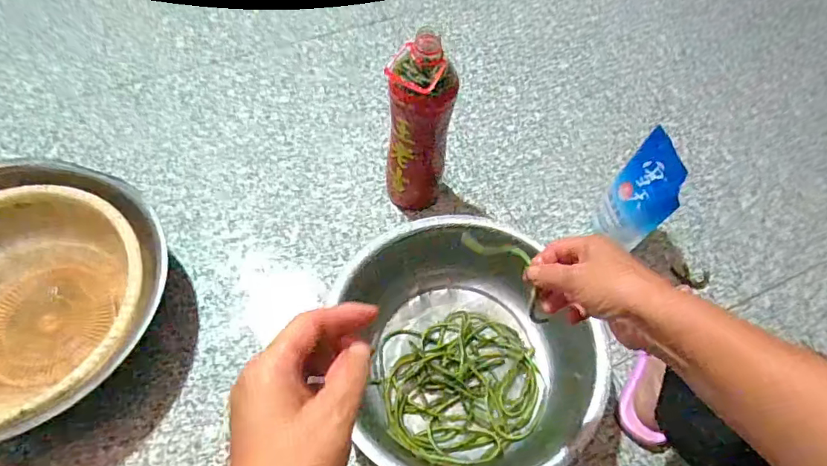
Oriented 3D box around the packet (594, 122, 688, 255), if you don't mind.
[{"bbox_3d":[0.324,-0.051,0.739,0.013,0.179,0.106,-1,53,-21],"label":"packet"}]

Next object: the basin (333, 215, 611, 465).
[{"bbox_3d":[0.074,0.154,0.660,0.282,0.108,0.328,-6,60,-7],"label":"basin"}]

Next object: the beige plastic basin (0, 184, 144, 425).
[{"bbox_3d":[-0.491,0.105,0.647,0.297,0.114,0.273,1,59,-3],"label":"beige plastic basin"}]

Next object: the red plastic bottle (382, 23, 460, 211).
[{"bbox_3d":[0.009,-0.148,0.717,0.085,0.307,0.096,6,59,0],"label":"red plastic bottle"}]

